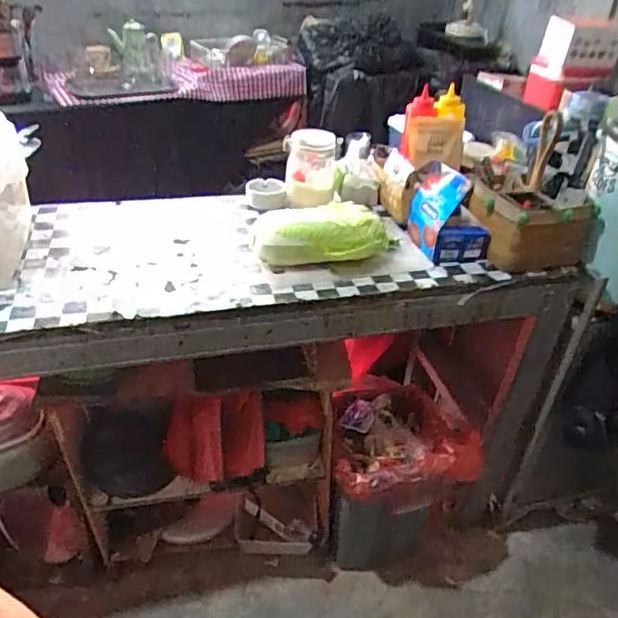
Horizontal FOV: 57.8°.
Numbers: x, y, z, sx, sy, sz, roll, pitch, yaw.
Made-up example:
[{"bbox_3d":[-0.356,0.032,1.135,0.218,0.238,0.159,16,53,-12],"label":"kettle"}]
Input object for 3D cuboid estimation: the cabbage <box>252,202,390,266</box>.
[{"bbox_3d":[0.023,-0.143,1.062,0.253,0.103,0.110,-8,37,-17],"label":"cabbage"}]

